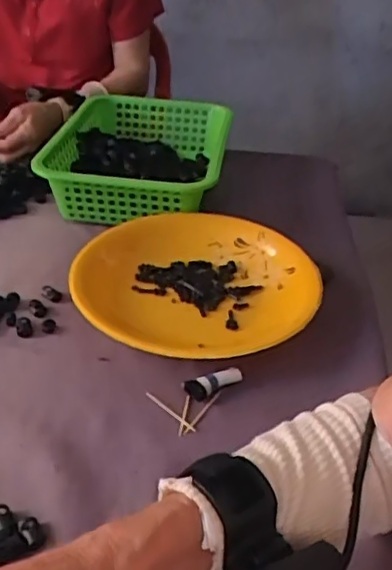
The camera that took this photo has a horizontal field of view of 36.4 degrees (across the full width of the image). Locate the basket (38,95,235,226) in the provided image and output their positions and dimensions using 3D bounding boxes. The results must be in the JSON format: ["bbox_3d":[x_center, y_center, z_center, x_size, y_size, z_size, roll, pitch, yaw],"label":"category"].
[{"bbox_3d":[-0.071,-0.172,0.824,0.208,0.088,0.323,7,35,4],"label":"basket"}]

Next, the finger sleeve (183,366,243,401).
[{"bbox_3d":[0.016,0.083,0.517,0.049,0.016,0.020,-18,40,-28],"label":"finger sleeve"}]

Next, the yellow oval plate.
[{"bbox_3d":[-0.001,0.002,0.609,0.239,0.045,0.227,-13,38,-24],"label":"yellow oval plate"}]

